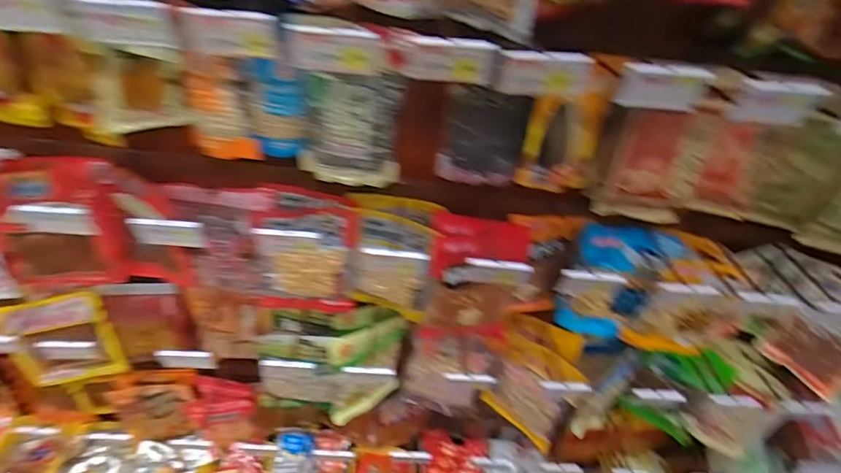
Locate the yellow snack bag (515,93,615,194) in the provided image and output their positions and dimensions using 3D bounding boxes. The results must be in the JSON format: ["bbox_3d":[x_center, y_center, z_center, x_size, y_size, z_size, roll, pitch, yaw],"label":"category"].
[{"bbox_3d":[0.215,-0.142,0.718,0.112,0.157,0.017,8,39,1],"label":"yellow snack bag"}]

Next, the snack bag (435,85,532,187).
[{"bbox_3d":[0.095,-0.151,0.724,0.123,0.151,0.017,11,39,4],"label":"snack bag"}]

